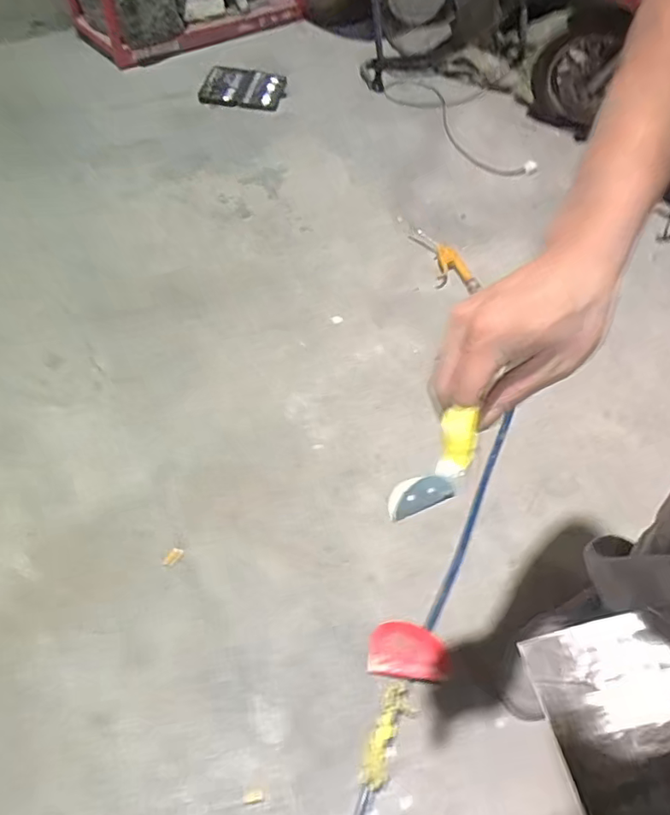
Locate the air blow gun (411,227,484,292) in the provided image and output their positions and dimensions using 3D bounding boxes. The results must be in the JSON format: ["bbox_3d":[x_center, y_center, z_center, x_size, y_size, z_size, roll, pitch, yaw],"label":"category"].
[{"bbox_3d":[0.255,-0.346,1.282,0.091,0.032,0.186,-16,58,-16],"label":"air blow gun"}]

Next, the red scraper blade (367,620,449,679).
[{"bbox_3d":[0.104,0.342,0.776,0.108,0.026,0.074,8,54,0],"label":"red scraper blade"}]

